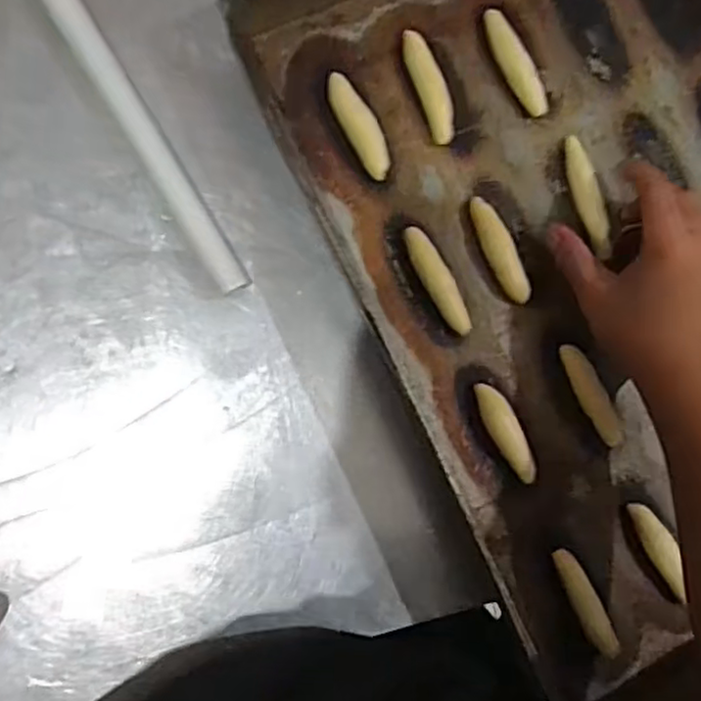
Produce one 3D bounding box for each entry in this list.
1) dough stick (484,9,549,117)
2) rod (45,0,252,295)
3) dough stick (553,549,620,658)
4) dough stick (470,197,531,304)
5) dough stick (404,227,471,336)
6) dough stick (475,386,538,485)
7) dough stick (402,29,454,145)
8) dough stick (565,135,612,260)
[{"bbox_3d":[0.109,-0.191,0.445,0.017,0.010,0.075,-30,93,-8],"label":"dough stick"},{"bbox_3d":[-0.143,-0.159,0.405,0.020,0.015,0.282,-32,94,-8],"label":"rod"},{"bbox_3d":[0.153,0.163,0.434,0.017,0.015,0.073,-26,93,-8],"label":"dough stick"},{"bbox_3d":[0.098,-0.066,0.440,0.016,0.010,0.074,-25,93,-8],"label":"dough stick"},{"bbox_3d":[0.057,-0.045,0.434,0.018,0.012,0.076,-31,93,-8],"label":"dough stick"},{"bbox_3d":[0.102,0.053,0.435,0.019,0.010,0.069,-27,93,-8],"label":"dough stick"},{"bbox_3d":[0.052,-0.172,0.436,0.017,0.013,0.073,-20,92,-8],"label":"dough stick"},{"bbox_3d":[0.158,-0.102,0.442,0.016,0.010,0.083,-14,85,-9],"label":"dough stick"}]

